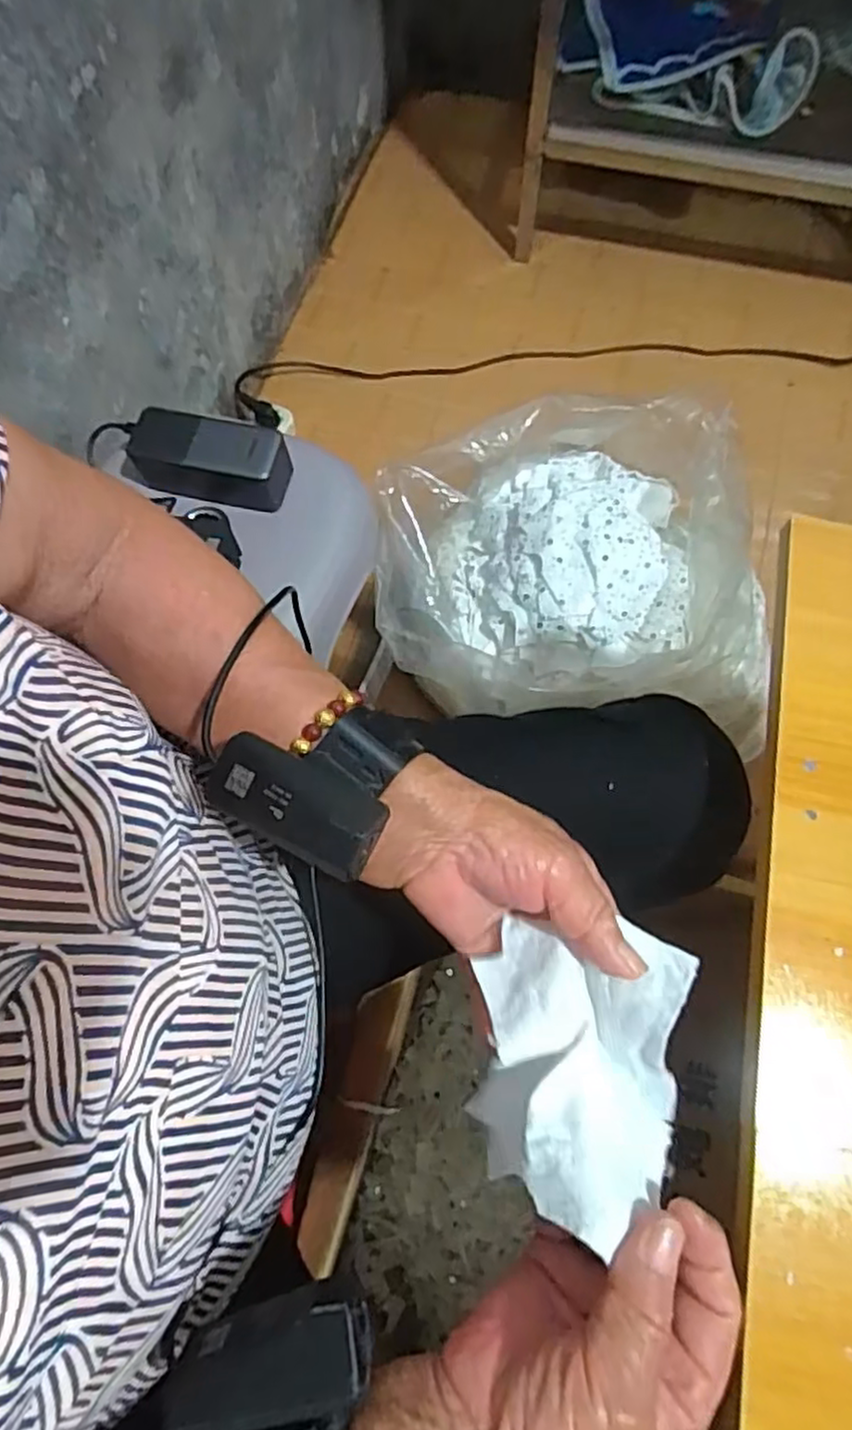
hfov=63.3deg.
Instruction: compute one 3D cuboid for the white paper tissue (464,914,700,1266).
[{"bbox_3d":[0.066,0.149,0.297,0.086,0.060,0.107,3,71,2],"label":"white paper tissue"}]

